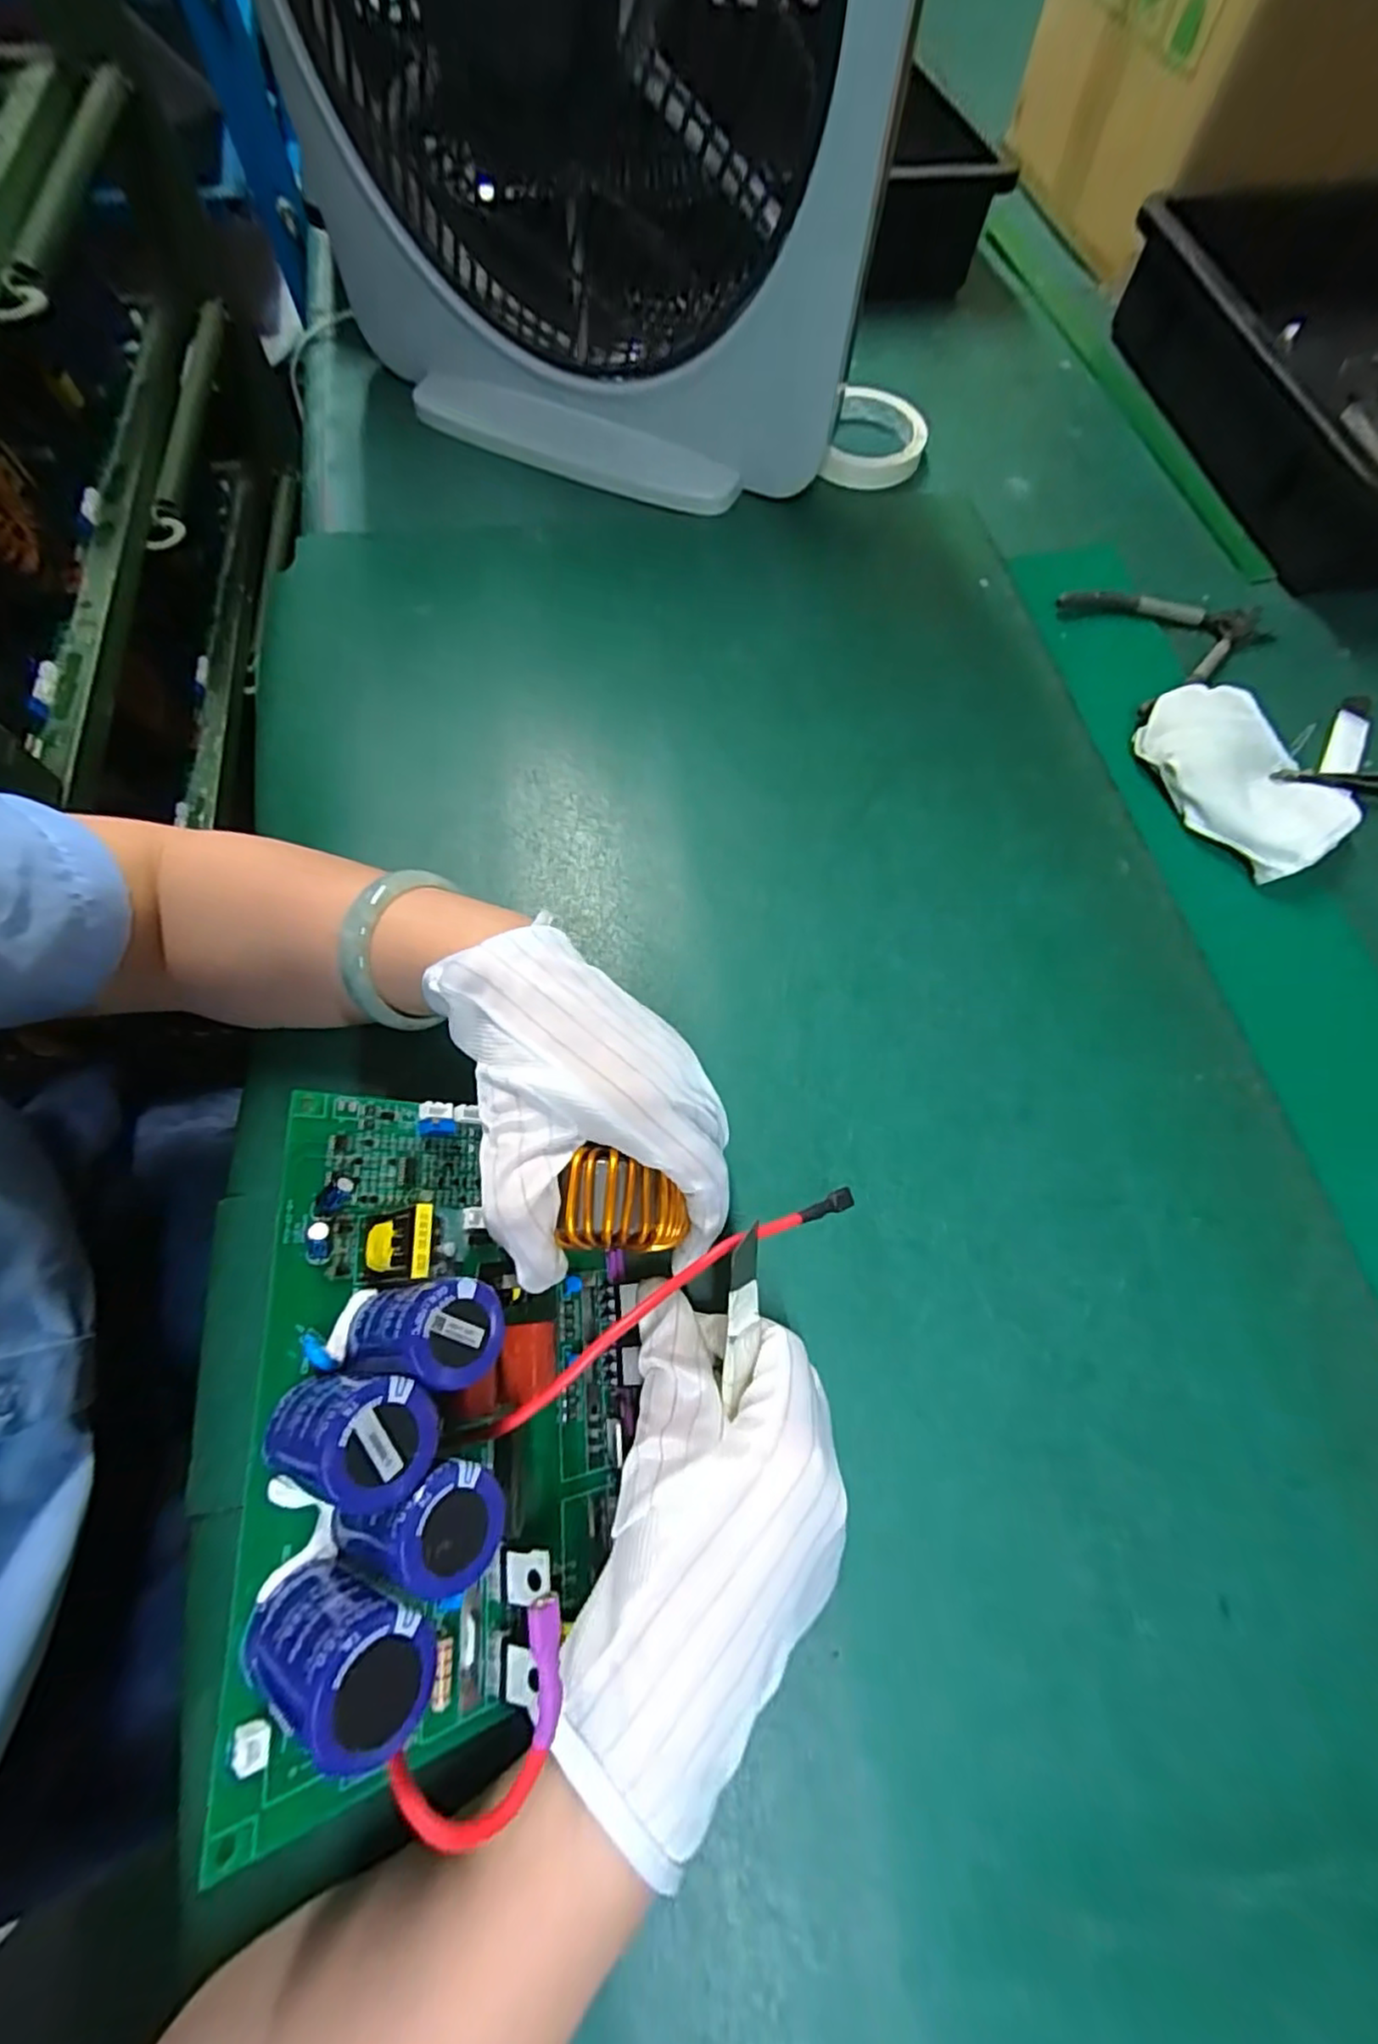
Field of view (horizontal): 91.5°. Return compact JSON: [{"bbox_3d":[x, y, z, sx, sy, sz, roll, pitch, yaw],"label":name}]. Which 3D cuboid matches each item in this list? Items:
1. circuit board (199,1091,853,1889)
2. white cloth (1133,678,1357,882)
[{"bbox_3d":[-0.055,0.115,0.219,0.138,0.084,0.204,17,60,-41],"label":"circuit board"},{"bbox_3d":[0.339,-0.152,0.415,0.087,0.028,0.128,-29,73,-13],"label":"white cloth"}]

